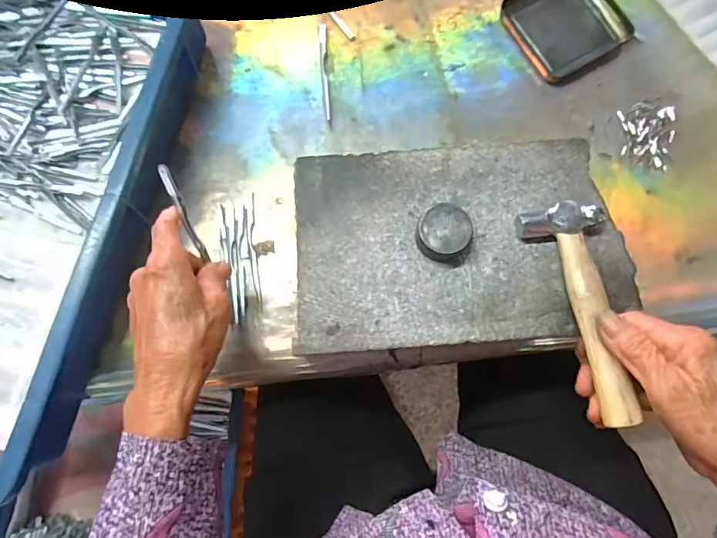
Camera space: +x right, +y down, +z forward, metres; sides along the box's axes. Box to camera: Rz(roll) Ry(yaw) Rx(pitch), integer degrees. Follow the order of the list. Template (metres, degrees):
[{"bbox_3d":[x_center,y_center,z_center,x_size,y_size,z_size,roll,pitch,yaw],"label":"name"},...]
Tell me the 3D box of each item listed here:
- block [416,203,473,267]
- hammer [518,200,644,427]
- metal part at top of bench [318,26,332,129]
[{"bbox_3d":[0.063,-0.026,0.335,0.039,0.022,0.038,0,76,0],"label":"block"},{"bbox_3d":[0.157,0.026,0.314,0.057,0.015,0.150,-10,72,-1],"label":"hammer"},{"bbox_3d":[-0.032,-0.183,0.438,0.008,0.007,0.111,-4,76,-1],"label":"metal part at top of bench"}]

